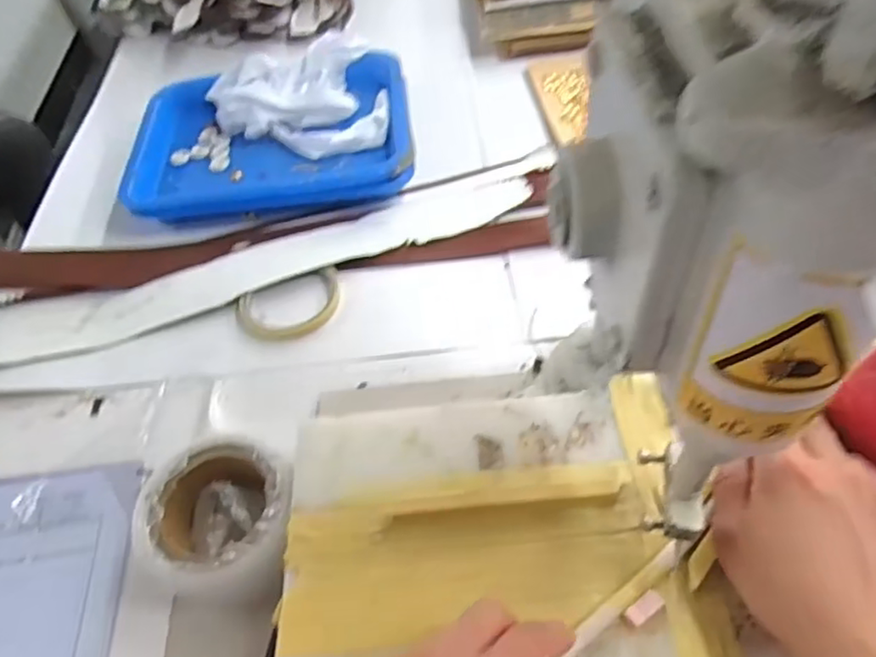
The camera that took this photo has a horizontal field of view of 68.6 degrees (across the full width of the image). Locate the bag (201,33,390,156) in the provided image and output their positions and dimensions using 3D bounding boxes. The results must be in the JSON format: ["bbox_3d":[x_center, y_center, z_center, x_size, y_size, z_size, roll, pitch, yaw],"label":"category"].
[{"bbox_3d":[-0.141,-0.236,0.693,0.182,0.062,0.155,-20,53,-10],"label":"bag"}]

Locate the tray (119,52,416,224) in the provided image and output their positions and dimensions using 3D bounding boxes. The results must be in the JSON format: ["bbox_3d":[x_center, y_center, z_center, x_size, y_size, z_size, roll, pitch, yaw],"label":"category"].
[{"bbox_3d":[-0.167,-0.200,0.675,0.277,0.047,0.200,-4,52,2],"label":"tray"}]

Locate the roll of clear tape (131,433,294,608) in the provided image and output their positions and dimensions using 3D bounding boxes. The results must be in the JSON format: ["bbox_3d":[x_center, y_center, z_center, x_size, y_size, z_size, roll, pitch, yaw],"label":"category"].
[{"bbox_3d":[-0.141,0.127,0.425,0.105,0.047,0.100,-3,52,3],"label":"roll of clear tape"}]

